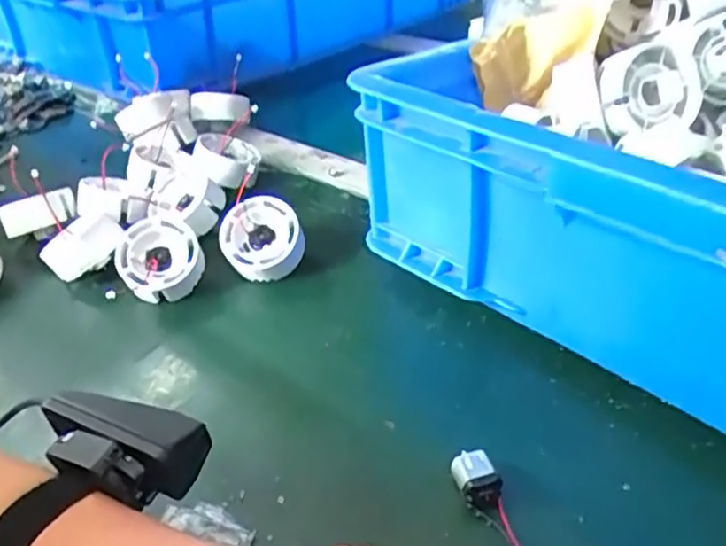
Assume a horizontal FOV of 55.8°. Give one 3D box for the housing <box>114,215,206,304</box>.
[{"bbox_3d":[-0.141,-0.009,0.465,0.060,0.022,0.056,1,72,-4],"label":"housing"}]

